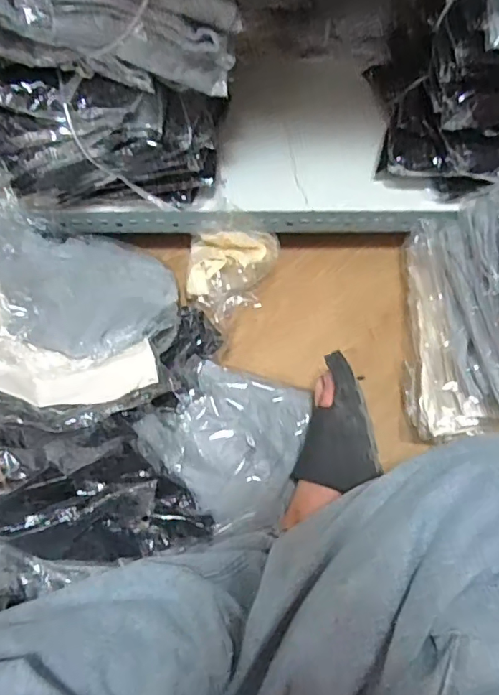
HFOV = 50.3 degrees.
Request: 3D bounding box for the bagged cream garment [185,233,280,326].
[{"bbox_3d":[-0.029,-0.093,0.708,0.122,0.085,0.122,9,64,5],"label":"bagged cream garment"}]

